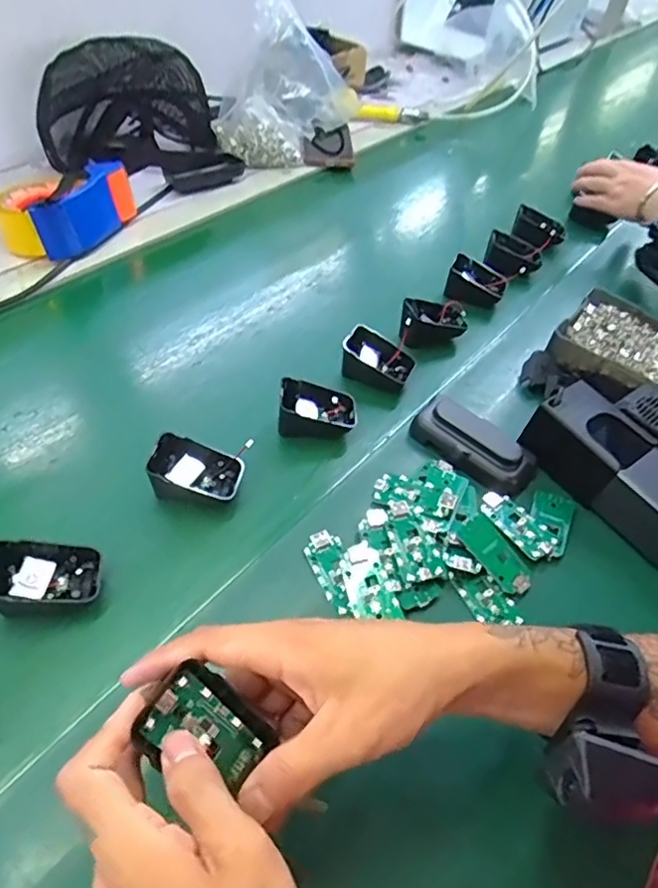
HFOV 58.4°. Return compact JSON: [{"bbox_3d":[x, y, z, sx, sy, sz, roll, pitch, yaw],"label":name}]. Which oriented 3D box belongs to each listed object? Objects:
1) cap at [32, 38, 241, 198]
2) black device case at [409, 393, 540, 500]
[{"bbox_3d":[-0.243,-0.452,0.804,0.248,0.143,0.165,5,47,0],"label":"cap"},{"bbox_3d":[0.124,0.001,0.506,0.106,0.031,0.047,35,54,25],"label":"black device case"}]

